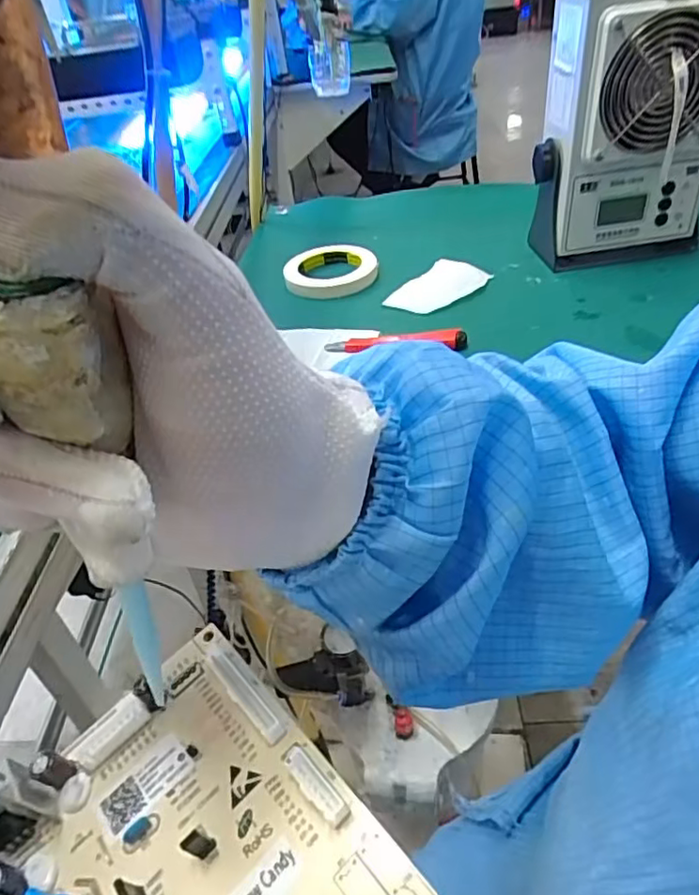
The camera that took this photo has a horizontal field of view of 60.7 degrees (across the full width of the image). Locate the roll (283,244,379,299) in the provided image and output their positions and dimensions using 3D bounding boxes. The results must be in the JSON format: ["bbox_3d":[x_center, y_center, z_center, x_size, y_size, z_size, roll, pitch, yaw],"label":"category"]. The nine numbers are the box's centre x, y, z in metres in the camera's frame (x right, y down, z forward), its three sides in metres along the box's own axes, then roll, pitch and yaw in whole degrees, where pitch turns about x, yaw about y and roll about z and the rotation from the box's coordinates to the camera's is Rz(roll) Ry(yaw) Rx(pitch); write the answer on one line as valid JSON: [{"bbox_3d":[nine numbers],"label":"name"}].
[{"bbox_3d":[-0.024,-0.209,0.703,0.106,0.021,0.106,-4,41,4],"label":"roll"}]

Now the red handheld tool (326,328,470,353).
[{"bbox_3d":[0.044,-0.105,0.570,0.134,0.018,0.019,0,41,9],"label":"red handheld tool"}]

